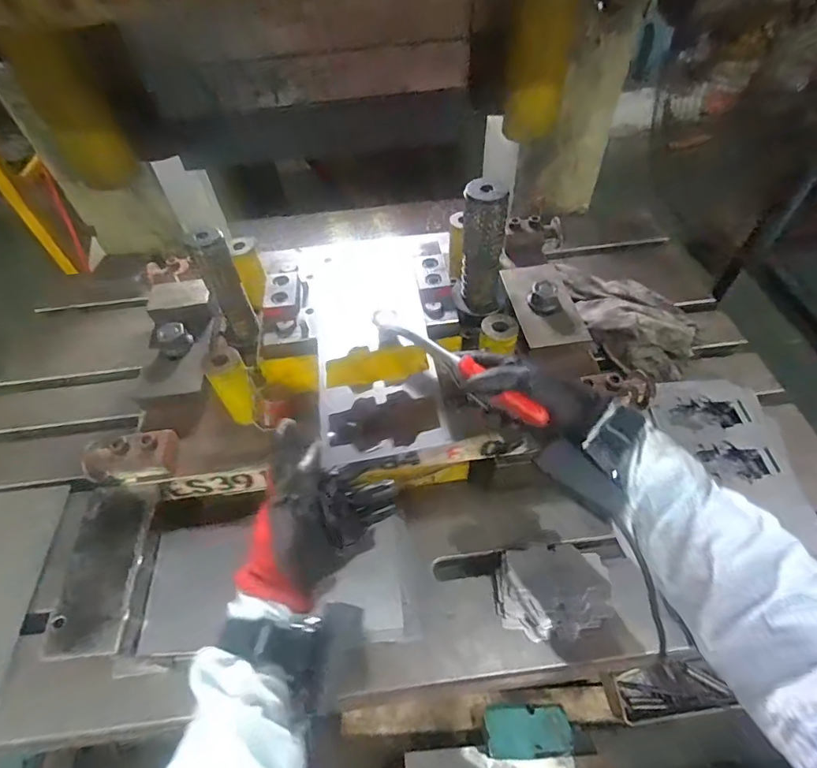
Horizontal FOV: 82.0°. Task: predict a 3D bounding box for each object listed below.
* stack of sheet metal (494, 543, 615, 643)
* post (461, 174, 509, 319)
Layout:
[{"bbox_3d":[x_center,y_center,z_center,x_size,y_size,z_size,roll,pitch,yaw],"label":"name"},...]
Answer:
[{"bbox_3d":[0.163,0.233,0.533,0.124,0.032,0.091,-6,52,0],"label":"stack of sheet metal"},{"bbox_3d":[0.085,-0.146,0.539,0.047,0.160,0.040,6,53,9],"label":"post"}]

